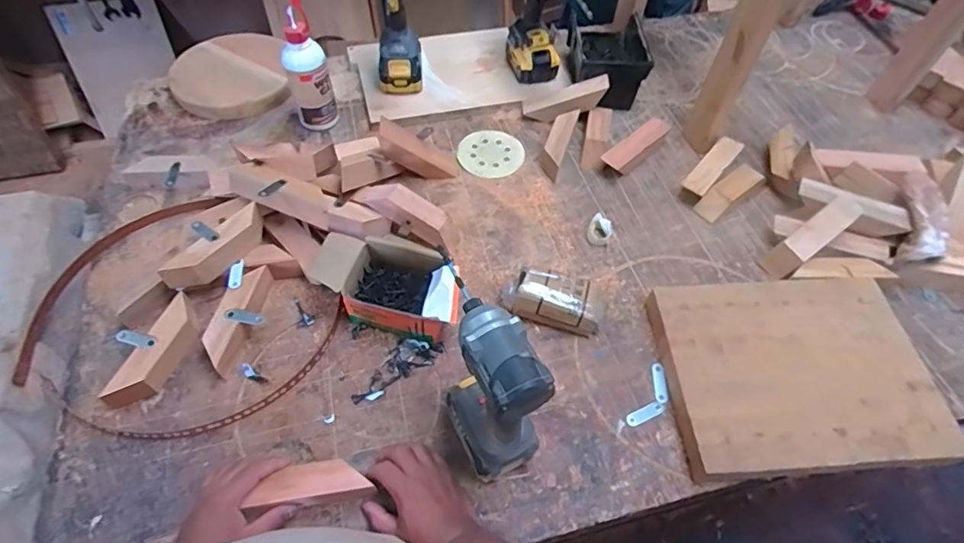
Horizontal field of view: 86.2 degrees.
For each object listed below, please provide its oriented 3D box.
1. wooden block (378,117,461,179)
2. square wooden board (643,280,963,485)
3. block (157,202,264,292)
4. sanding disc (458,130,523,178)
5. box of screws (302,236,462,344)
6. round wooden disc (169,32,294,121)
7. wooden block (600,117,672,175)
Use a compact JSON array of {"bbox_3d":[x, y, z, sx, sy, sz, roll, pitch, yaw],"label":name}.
[{"bbox_3d":[-0.112,-0.203,0.876,0.160,0.042,0.064,21,42,-44],"label":"wooden block"},{"bbox_3d":[0.411,0.136,0.688,0.331,0.050,0.253,-2,56,-3],"label":"square wooden board"},{"bbox_3d":[-0.365,-0.031,0.718,0.045,0.050,0.152,30,60,17],"label":"block"},{"bbox_3d":[0.016,-0.216,0.937,0.115,0.004,0.120,1,56,-1],"label":"sanding disc"},{"bbox_3d":[-0.130,0.021,0.730,0.203,0.074,0.112,13,56,7],"label":"box of screws"},{"bbox_3d":[-0.491,-0.387,1.012,0.215,0.039,0.241,-14,57,-11],"label":"round wooden disc"},{"bbox_3d":[0.281,-0.227,0.941,0.158,0.037,0.048,-36,64,-23],"label":"wooden block"}]

